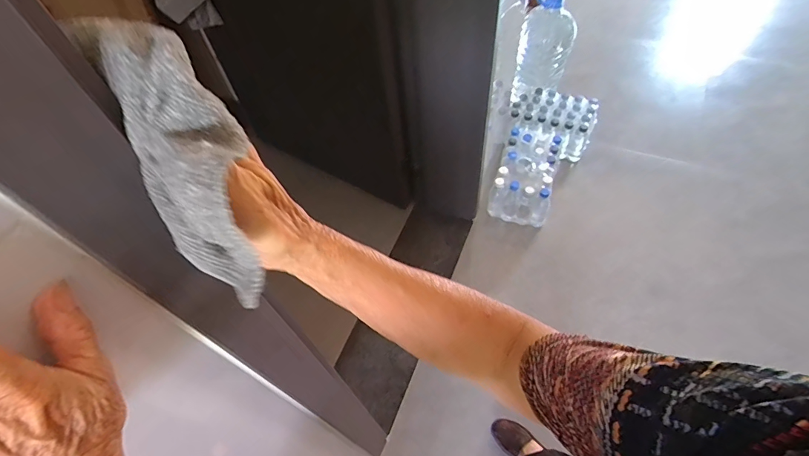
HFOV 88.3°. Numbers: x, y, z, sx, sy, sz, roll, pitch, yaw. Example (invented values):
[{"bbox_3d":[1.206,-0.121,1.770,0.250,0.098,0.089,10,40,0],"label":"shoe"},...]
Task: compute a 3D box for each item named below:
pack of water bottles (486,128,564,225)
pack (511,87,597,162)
[{"bbox_3d":[0.462,-0.209,1.560,0.210,0.180,0.344,16,60,15],"label":"pack of water bottles"},{"bbox_3d":[0.593,-0.427,1.674,0.309,0.187,0.186,29,64,22],"label":"pack"}]

